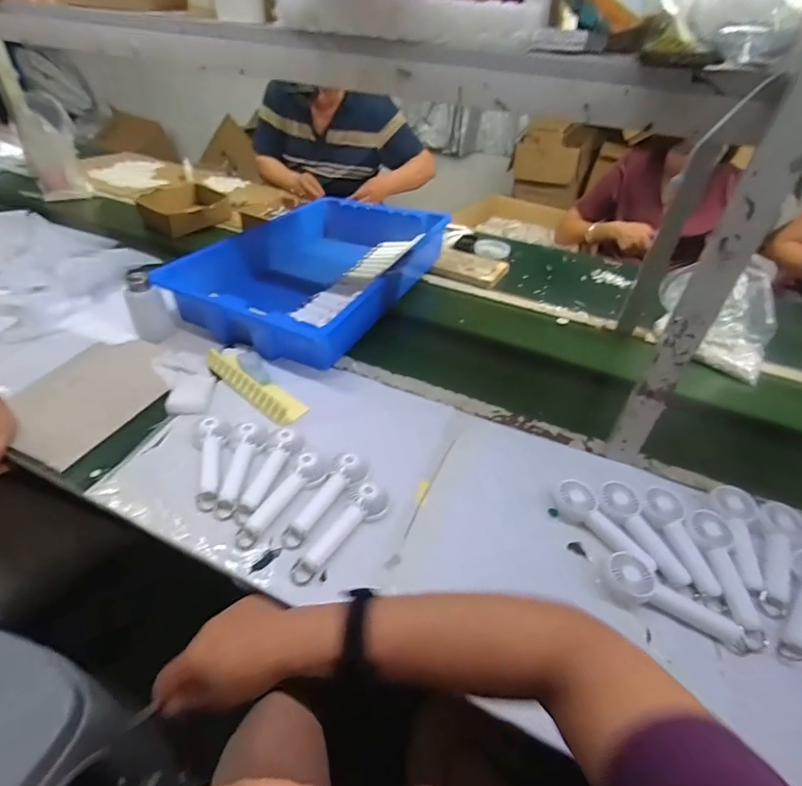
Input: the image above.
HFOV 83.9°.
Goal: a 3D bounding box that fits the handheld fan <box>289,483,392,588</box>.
[{"bbox_3d":[-0.076,0.175,0.570,0.053,0.034,0.153,25,43,22],"label":"handheld fan"}]

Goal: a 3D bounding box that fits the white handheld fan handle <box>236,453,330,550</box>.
[{"bbox_3d":[-0.158,0.143,0.601,0.042,0.029,0.151,25,43,22],"label":"white handheld fan handle"}]

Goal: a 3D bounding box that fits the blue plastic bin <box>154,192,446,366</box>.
[{"bbox_3d":[-0.184,-0.316,1.053,0.404,0.101,0.644,20,42,17],"label":"blue plastic bin"}]

